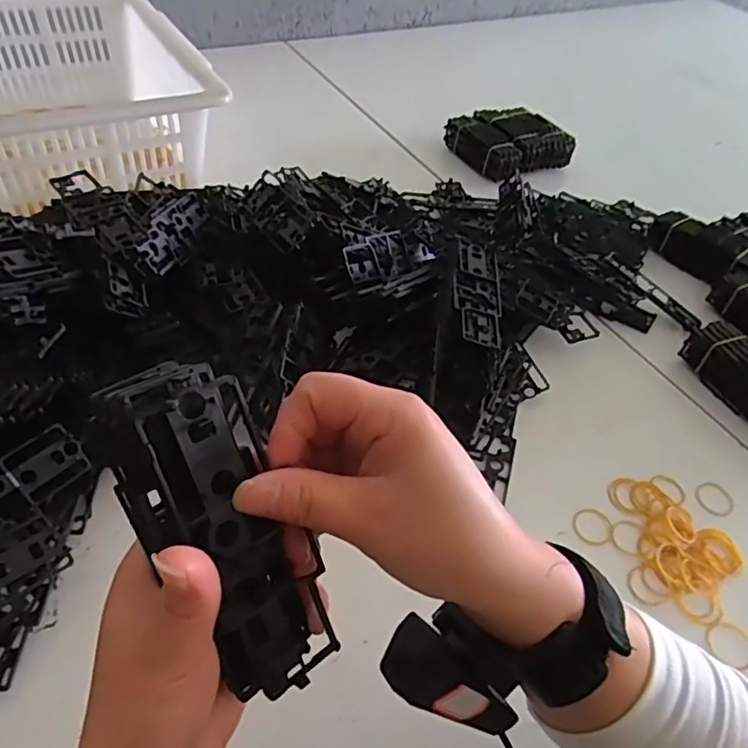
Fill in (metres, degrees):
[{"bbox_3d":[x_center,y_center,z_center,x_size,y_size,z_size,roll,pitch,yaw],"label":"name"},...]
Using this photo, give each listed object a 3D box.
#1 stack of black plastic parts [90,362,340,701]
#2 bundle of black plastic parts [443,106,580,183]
[{"bbox_3d":[-0.054,0.059,0.213,0.049,0.130,0.016,-28,18,-28],"label":"stack of black plastic parts"},{"bbox_3d":[0.195,-0.336,0.833,0.144,0.041,0.144,-23,53,-26],"label":"bundle of black plastic parts"}]

